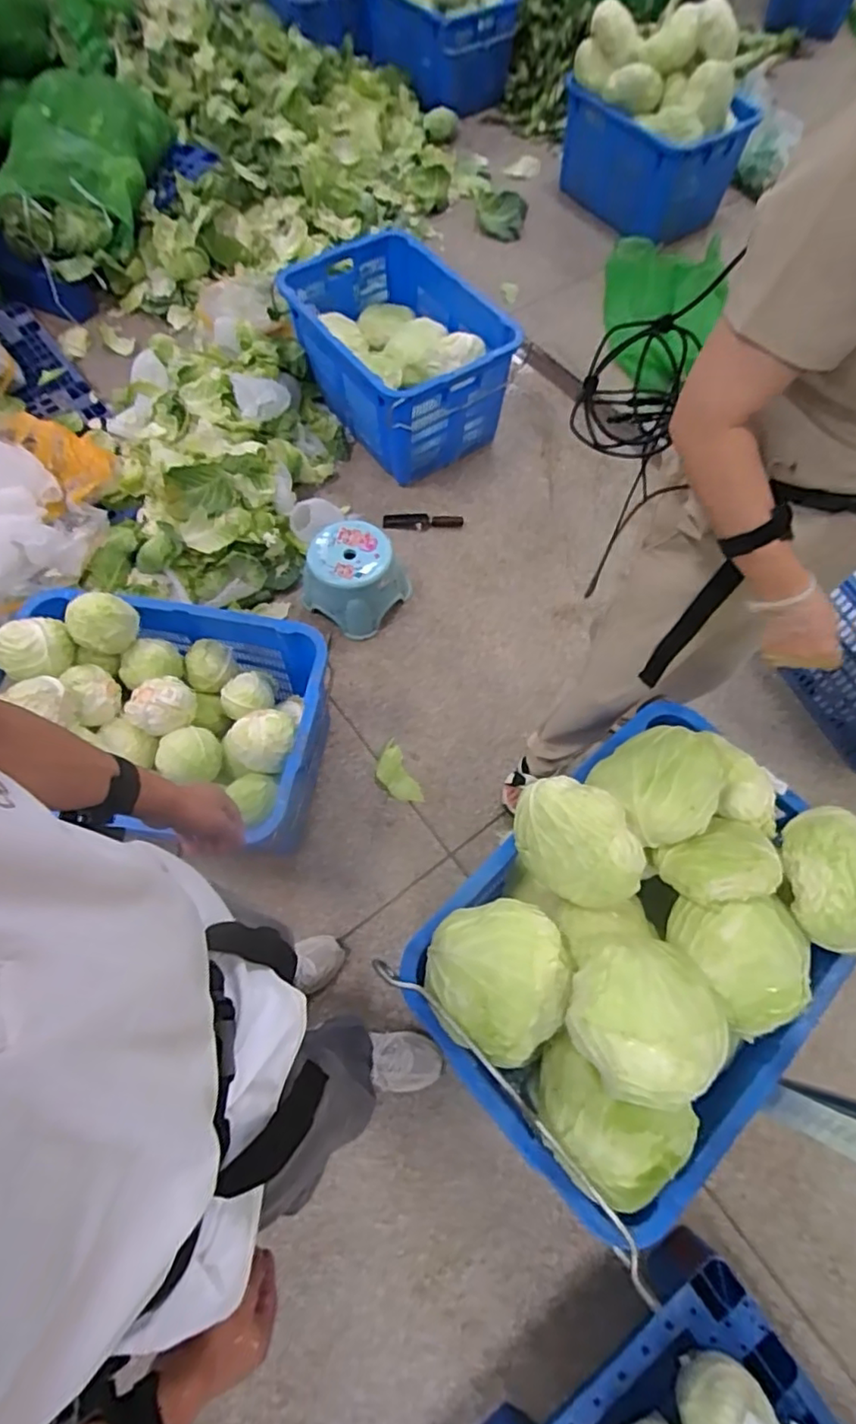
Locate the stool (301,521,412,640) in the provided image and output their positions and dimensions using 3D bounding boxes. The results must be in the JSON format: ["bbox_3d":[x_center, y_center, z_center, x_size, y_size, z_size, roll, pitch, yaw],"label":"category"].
[{"bbox_3d":[-0.192,-0.367,1.618,0.245,0.177,0.253,1,66,-1],"label":"stool"}]

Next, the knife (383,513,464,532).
[{"bbox_3d":[-0.015,-0.581,1.811,0.240,0.021,0.050,3,66,0],"label":"knife"}]

